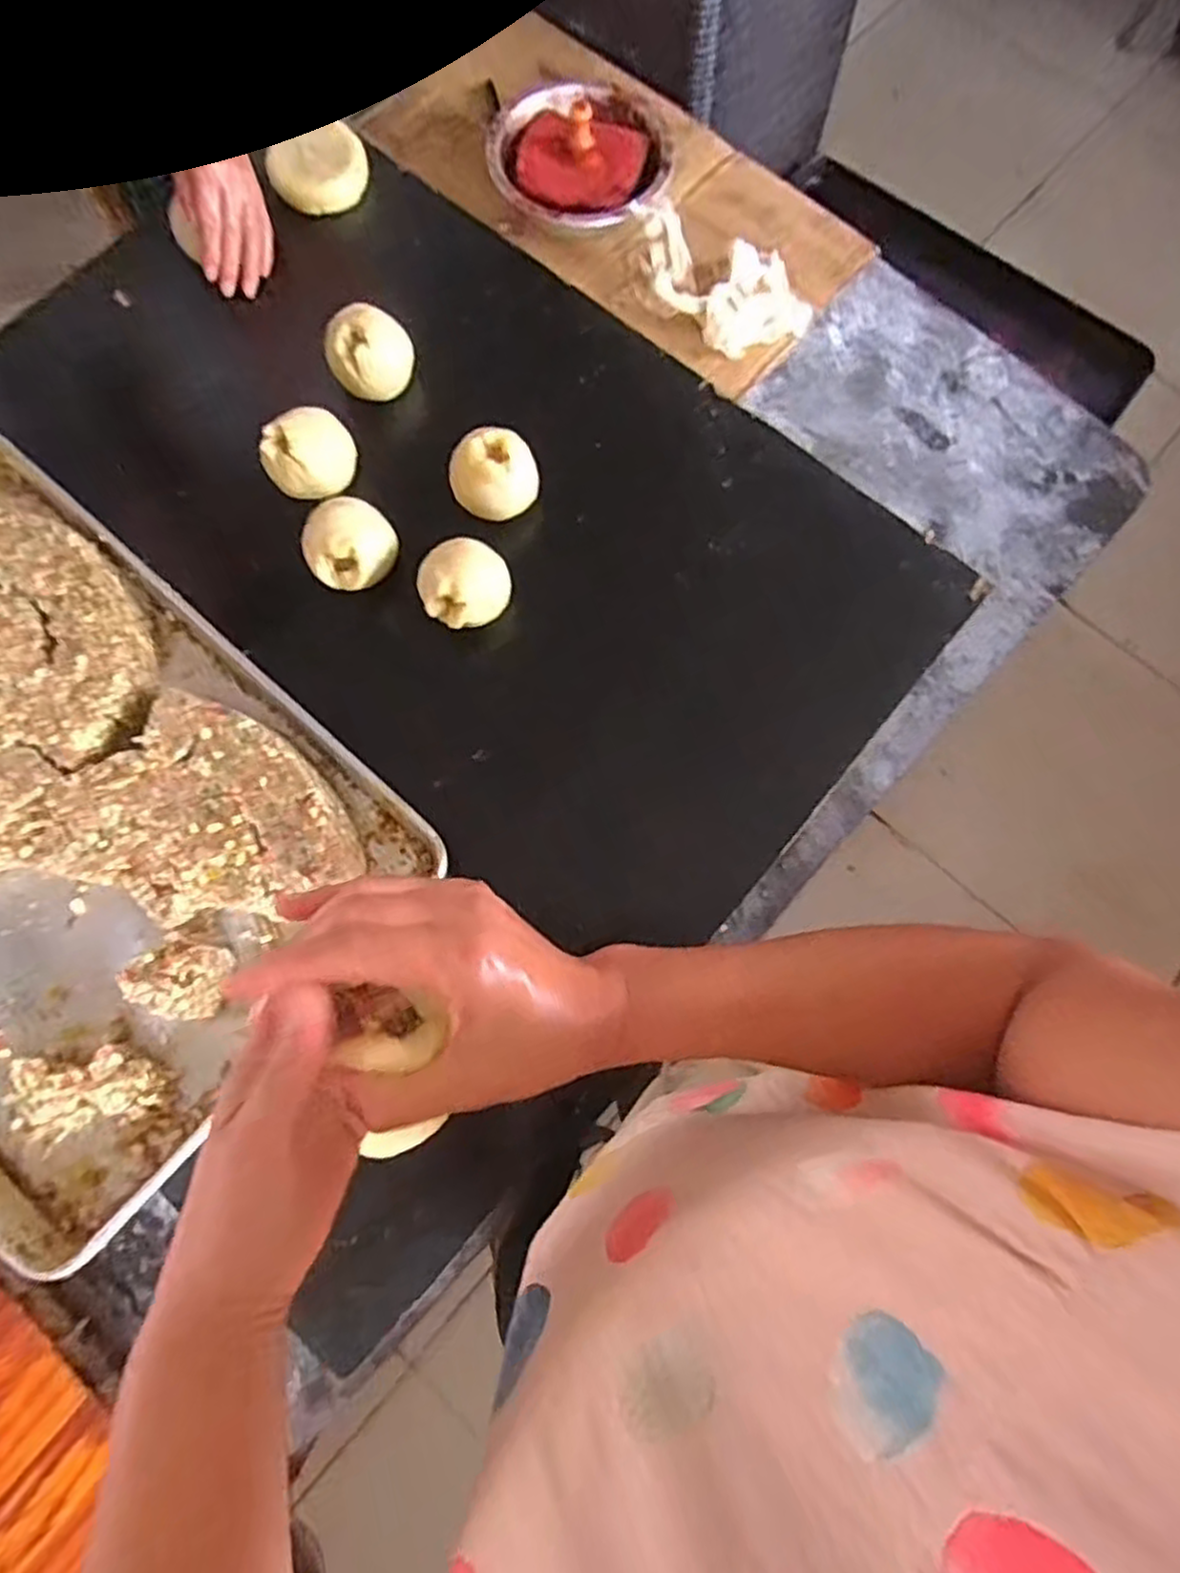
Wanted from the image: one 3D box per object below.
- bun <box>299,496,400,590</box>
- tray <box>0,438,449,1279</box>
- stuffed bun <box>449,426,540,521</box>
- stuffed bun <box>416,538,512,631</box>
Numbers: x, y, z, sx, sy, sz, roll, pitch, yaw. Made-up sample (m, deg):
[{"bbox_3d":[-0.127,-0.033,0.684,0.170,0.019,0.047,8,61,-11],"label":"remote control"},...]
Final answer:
[{"bbox_3d":[-0.213,-0.208,0.650,0.079,0.064,0.071,-2,77,-2],"label":"bun"},{"bbox_3d":[-0.474,0.003,0.591,0.619,0.048,0.416,41,80,8],"label":"tray"},{"bbox_3d":[-0.086,-0.276,0.666,0.073,0.066,0.068,-23,79,-7],"label":"stuffed bun"},{"bbox_3d":[-0.109,-0.173,0.638,0.080,0.054,0.067,-12,77,-4],"label":"stuffed bun"}]

